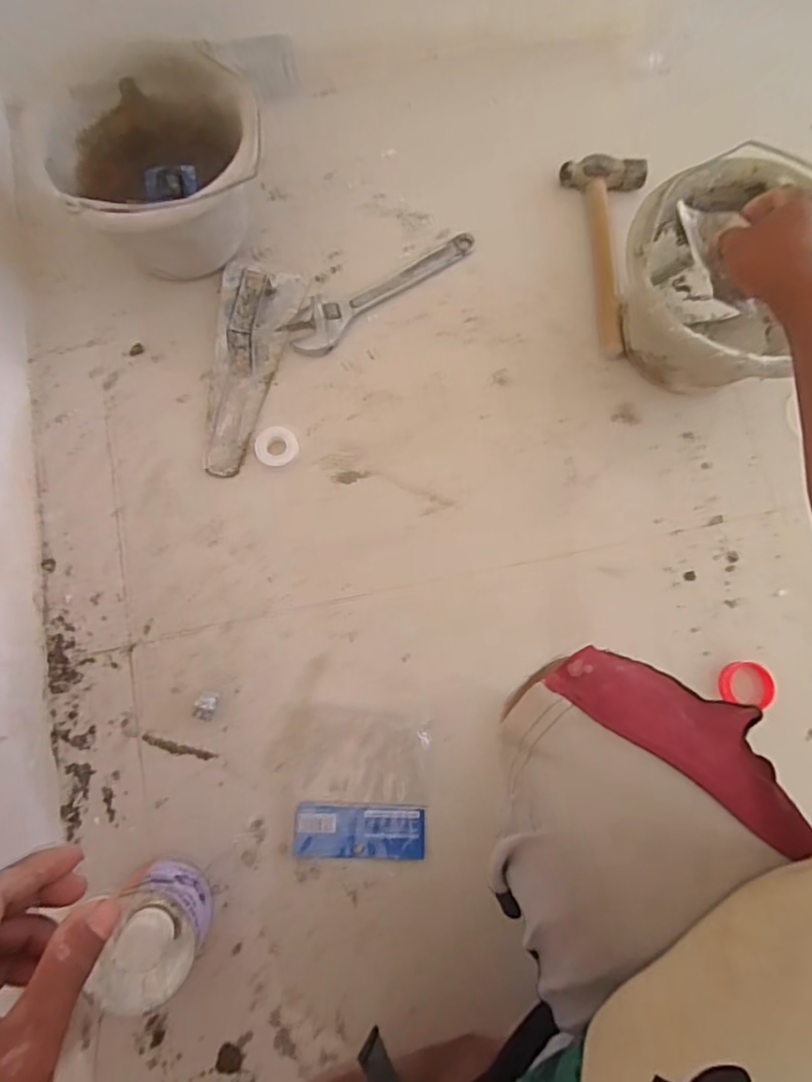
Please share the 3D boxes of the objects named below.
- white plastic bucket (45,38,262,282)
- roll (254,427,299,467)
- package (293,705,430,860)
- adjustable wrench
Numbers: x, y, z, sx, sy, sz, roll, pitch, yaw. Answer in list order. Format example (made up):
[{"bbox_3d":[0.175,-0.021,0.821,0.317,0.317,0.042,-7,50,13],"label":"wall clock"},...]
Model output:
[{"bbox_3d":[-0.292,-0.451,0.723,0.225,0.170,0.234,0,77,-1],"label":"white plastic bucket"},{"bbox_3d":[-0.161,-0.118,0.723,0.050,0.016,0.049,0,77,-1],"label":"roll"},{"bbox_3d":[-0.049,0.267,0.641,0.145,0.011,0.152,3,77,0],"label":"package"},{"bbox_3d":[-0.033,-0.350,0.783,0.293,0.017,0.073,-38,80,-9],"label":"adjustable wrench"}]

